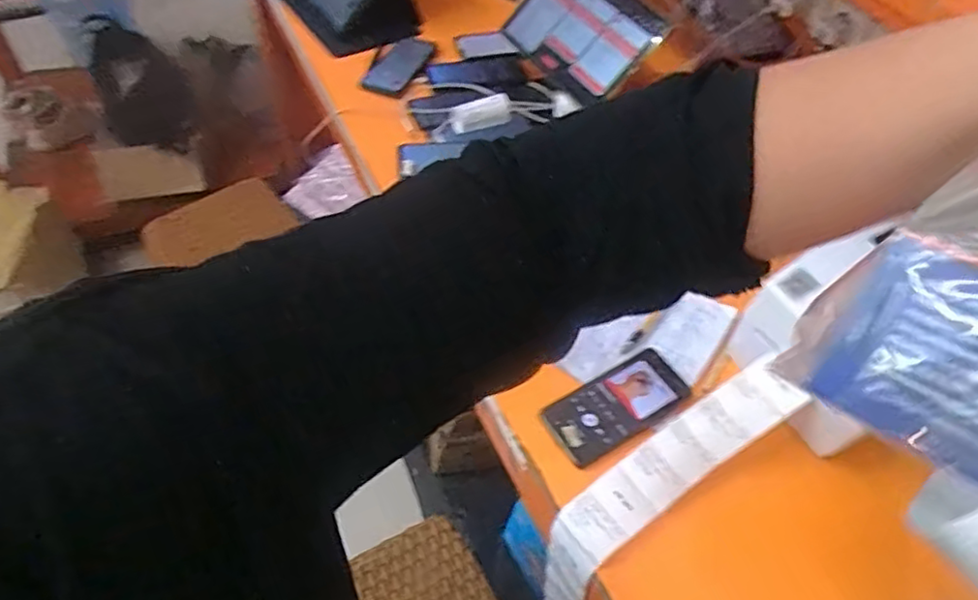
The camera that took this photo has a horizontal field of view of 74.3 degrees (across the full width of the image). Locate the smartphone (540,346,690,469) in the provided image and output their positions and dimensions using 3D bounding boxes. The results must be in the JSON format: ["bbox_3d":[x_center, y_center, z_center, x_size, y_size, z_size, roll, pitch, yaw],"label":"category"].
[{"bbox_3d":[0.149,0.116,0.731,0.176,0.013,0.076,-26,59,-22],"label":"smartphone"}]

